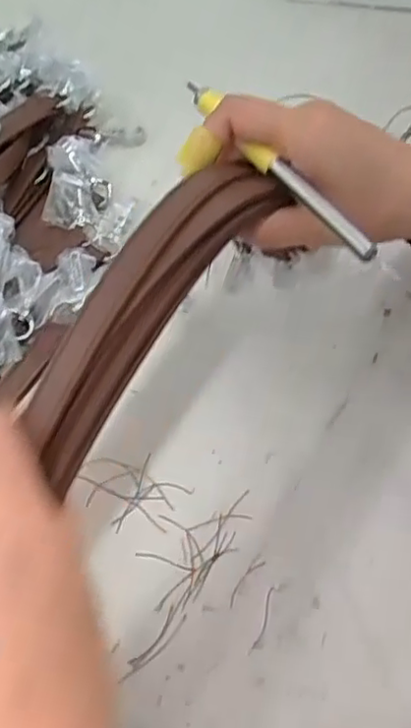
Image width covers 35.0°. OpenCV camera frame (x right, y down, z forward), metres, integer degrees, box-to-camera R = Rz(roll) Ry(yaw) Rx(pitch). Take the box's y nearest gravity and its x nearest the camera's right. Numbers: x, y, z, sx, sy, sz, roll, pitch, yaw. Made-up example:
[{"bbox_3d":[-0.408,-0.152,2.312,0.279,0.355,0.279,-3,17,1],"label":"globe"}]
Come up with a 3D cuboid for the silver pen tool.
[{"bbox_3d":[0.030,-0.092,0.301,0.010,0.013,0.129,-32,65,-18],"label":"silver pen tool"}]

